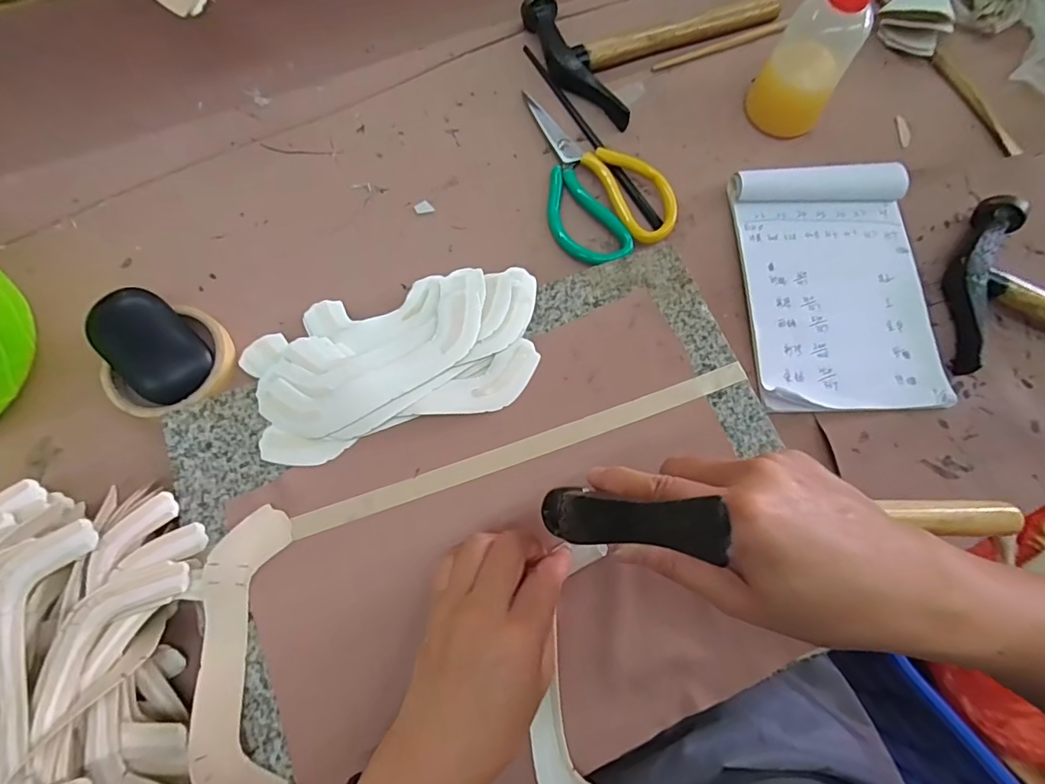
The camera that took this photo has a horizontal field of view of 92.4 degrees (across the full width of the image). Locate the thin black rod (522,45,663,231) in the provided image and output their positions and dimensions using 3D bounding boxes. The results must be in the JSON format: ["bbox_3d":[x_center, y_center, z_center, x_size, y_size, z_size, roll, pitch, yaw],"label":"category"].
[{"bbox_3d":[0.060,-0.234,0.449,0.013,0.009,0.225,-28,75,-8],"label":"thin black rod"}]

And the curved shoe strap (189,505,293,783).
[{"bbox_3d":[-0.167,0.158,0.291,0.050,0.027,0.169,-6,73,-2],"label":"curved shoe strap"}]

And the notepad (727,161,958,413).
[{"bbox_3d":[0.250,-0.089,0.399,0.139,0.023,0.209,-1,73,0],"label":"notepad"}]

